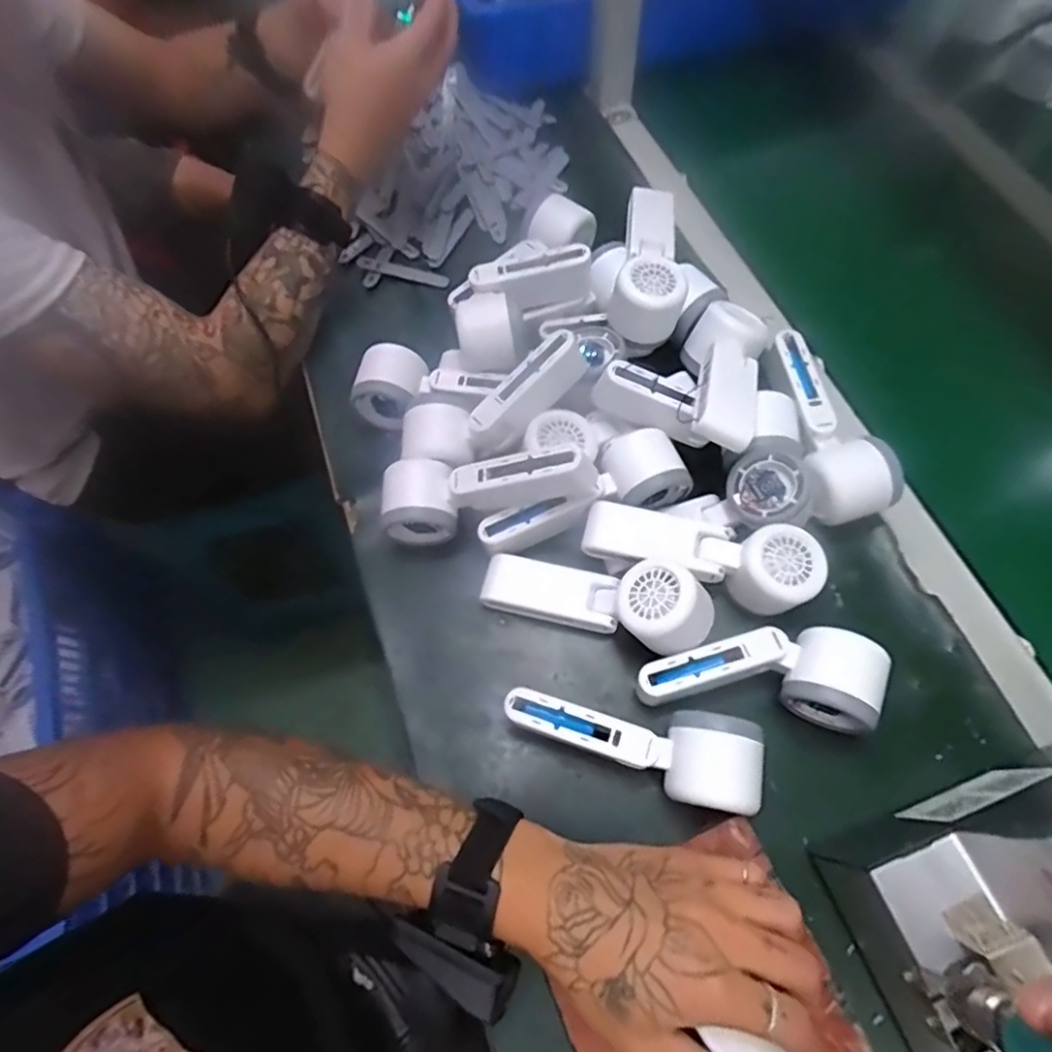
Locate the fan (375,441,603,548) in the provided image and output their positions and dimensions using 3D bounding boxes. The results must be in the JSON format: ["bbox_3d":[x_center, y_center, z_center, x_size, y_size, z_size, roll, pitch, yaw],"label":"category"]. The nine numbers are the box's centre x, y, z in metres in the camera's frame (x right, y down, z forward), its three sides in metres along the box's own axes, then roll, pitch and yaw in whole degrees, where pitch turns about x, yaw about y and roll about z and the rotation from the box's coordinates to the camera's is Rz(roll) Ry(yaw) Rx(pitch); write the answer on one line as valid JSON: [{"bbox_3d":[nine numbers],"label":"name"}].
[{"bbox_3d":[-0.031,-0.029,0.444,0.162,0.055,0.054,-11,64,14],"label":"fan"}]

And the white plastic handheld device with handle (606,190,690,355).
[{"bbox_3d":[0.108,-0.226,0.512,0.058,0.055,0.157,8,66,5],"label":"white plastic handheld device with handle"}]

